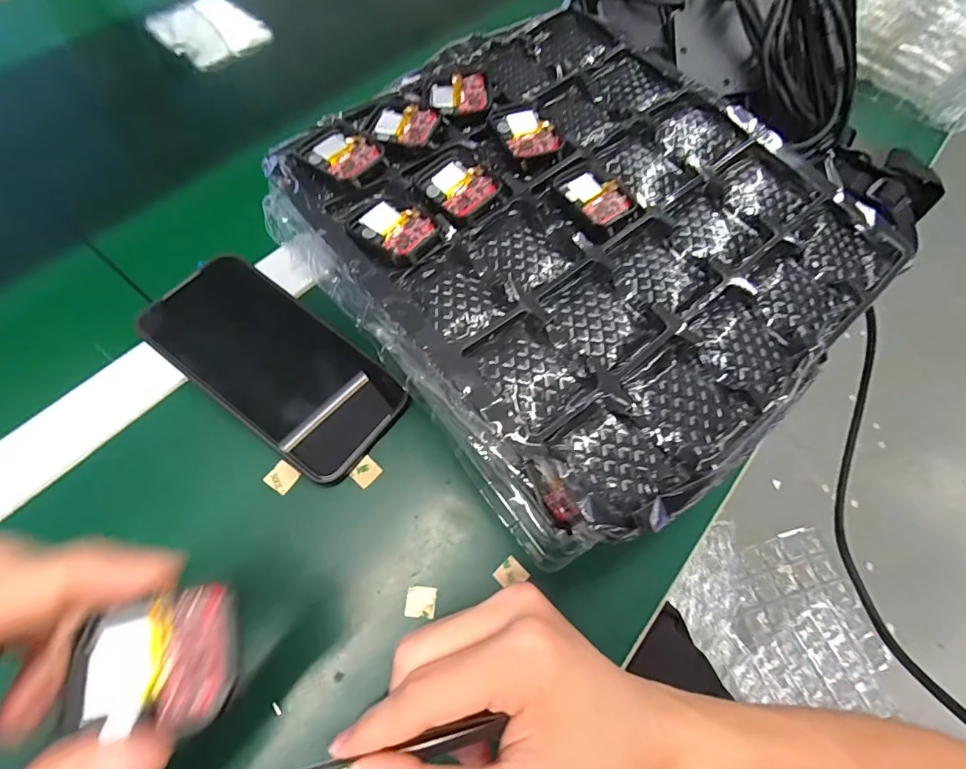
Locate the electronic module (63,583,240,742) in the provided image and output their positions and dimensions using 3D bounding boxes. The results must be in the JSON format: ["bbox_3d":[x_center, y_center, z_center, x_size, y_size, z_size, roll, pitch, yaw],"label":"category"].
[{"bbox_3d":[-0.093,0.080,0.135,0.041,0.005,0.036,-12,61,-10],"label":"electronic module"}]

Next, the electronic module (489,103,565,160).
[{"bbox_3d":[0.025,-0.152,0.282,0.034,0.005,0.046,-19,63,-13],"label":"electronic module"}]

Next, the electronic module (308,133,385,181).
[{"bbox_3d":[-0.075,-0.126,0.260,0.037,0.005,0.033,41,68,13],"label":"electronic module"}]

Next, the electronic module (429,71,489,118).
[{"bbox_3d":[-0.015,-0.181,0.295,0.036,0.009,0.032,-5,66,-8],"label":"electronic module"}]

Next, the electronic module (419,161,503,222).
[{"bbox_3d":[-0.012,-0.108,0.266,0.034,0.013,0.037,-41,75,-21],"label":"electronic module"}]

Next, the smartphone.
[{"bbox_3d":[-0.129,-0.015,0.289,0.161,0.014,0.075,38,72,6],"label":"smartphone"}]

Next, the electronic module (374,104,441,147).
[{"bbox_3d":[-0.045,-0.153,0.279,0.037,0.008,0.031,14,65,1],"label":"electronic module"}]

